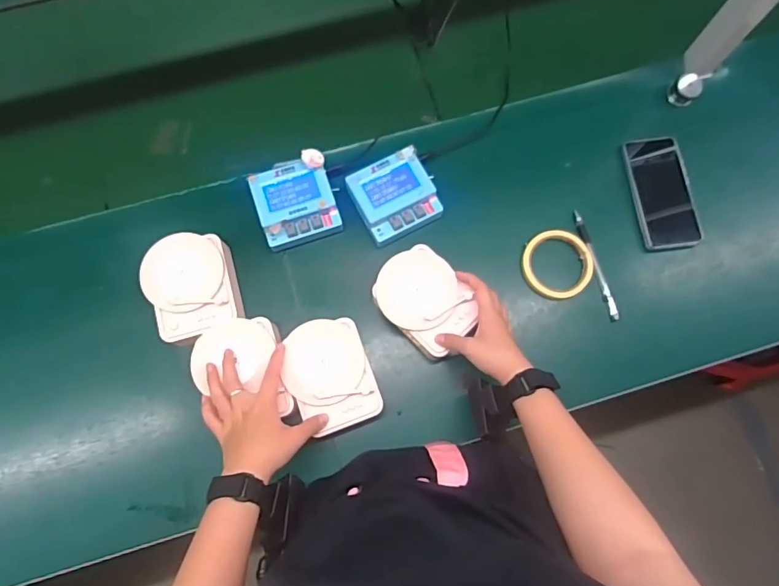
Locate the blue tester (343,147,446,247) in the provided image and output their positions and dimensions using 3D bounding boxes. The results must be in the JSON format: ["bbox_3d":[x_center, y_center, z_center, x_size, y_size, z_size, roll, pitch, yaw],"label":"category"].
[{"bbox_3d":[0.008,-0.131,0.642,0.104,0.031,0.098,-28,77,-6],"label":"blue tester"}]

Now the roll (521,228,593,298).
[{"bbox_3d":[0.230,-0.039,0.651,0.093,0.014,0.094,0,75,1],"label":"roll"}]

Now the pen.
[{"bbox_3d":[0.285,-0.040,0.652,0.016,0.010,0.159,-15,76,-3],"label":"pen"}]

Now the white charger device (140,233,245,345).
[{"bbox_3d":[-0.253,-0.008,0.623,0.107,0.055,0.130,-22,76,-5],"label":"white charger device"}]

